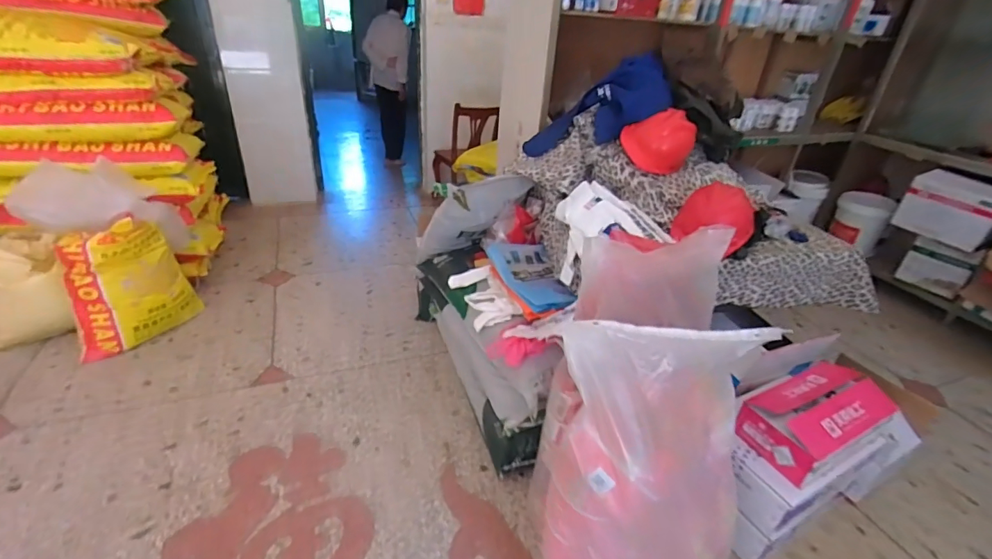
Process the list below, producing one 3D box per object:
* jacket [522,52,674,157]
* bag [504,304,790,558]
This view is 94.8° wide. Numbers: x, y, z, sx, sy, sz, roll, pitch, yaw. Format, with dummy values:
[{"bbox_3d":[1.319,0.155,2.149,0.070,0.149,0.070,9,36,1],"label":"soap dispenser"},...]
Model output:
[{"bbox_3d":[0.325,-0.580,1.645,0.558,0.215,0.178,-17,9,46],"label":"jacket"},{"bbox_3d":[0.346,0.461,1.026,0.496,0.740,0.285,-3,31,-13],"label":"bag"}]

